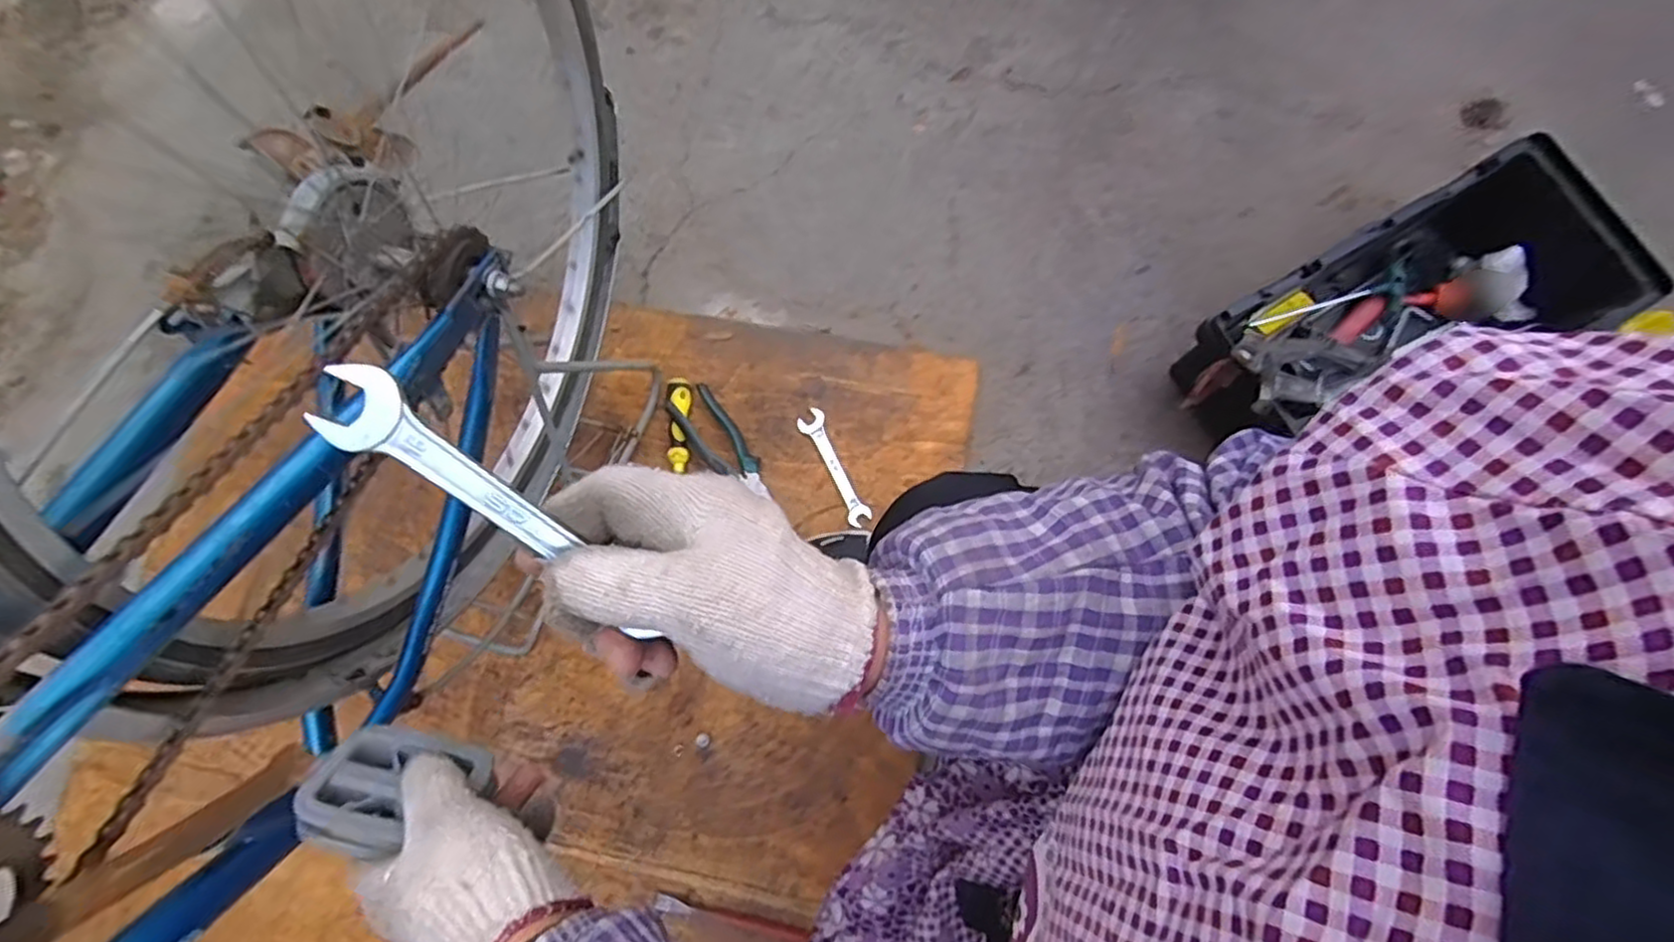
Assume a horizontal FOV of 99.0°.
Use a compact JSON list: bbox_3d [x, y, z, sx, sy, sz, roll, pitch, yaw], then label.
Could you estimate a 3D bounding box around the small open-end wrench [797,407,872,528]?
[{"bbox_3d":[-0.003,-0.004,0.893,0.032,0.007,0.155,-26,81,-6],"label":"small open-end wrench"}]

